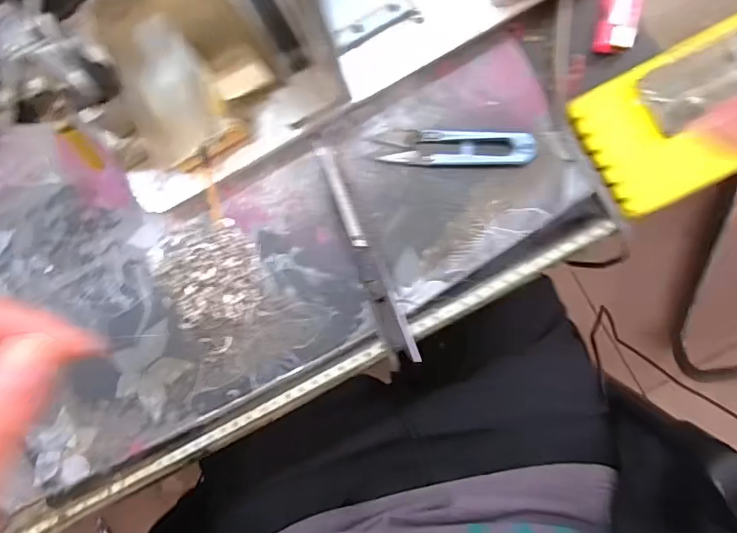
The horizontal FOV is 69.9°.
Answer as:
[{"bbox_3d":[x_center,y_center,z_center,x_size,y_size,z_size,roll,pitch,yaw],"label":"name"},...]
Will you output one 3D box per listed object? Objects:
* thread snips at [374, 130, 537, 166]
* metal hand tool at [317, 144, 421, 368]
[{"bbox_3d":[0.056,-0.077,0.339,0.099,0.011,0.024,2,90,6],"label":"thread snips"},{"bbox_3d":[-0.004,-0.006,0.342,0.018,0.009,0.149,-23,88,5],"label":"metal hand tool"}]

